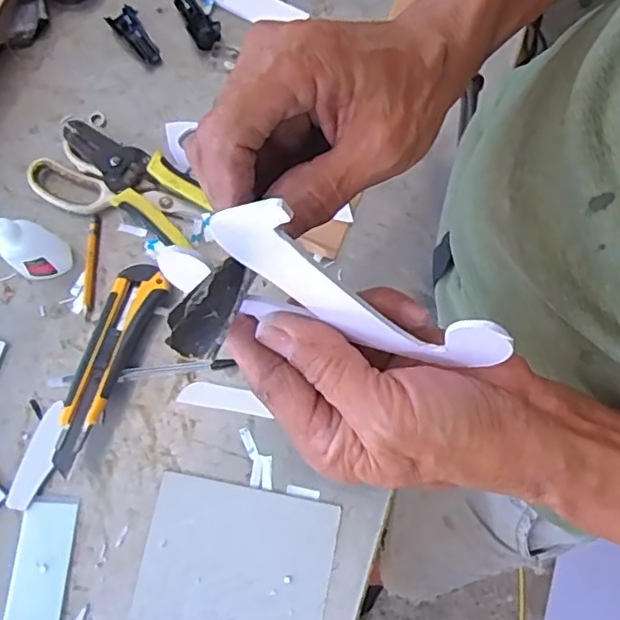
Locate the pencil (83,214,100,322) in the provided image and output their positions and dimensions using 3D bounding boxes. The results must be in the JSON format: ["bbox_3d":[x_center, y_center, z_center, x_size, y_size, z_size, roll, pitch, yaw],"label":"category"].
[{"bbox_3d":[-0.183,-0.037,0.505,0.009,0.007,0.091,-1,77,2],"label":"pencil"}]

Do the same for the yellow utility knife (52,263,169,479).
[{"bbox_3d":[-0.160,0.040,0.472,0.038,0.028,0.163,22,78,7],"label":"yellow utility knife"}]

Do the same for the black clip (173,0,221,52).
[{"bbox_3d":[-0.103,-0.266,0.553,0.026,0.011,0.062,-31,78,-6],"label":"black clip"}]

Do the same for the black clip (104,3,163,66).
[{"bbox_3d":[-0.159,-0.249,0.554,0.025,0.009,0.064,-35,78,-6],"label":"black clip"}]

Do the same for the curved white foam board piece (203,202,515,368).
[{"bbox_3d":[0.018,-0.005,0.223,0.116,0.042,0.004,27,53,-16],"label":"curved white foam board piece"}]

